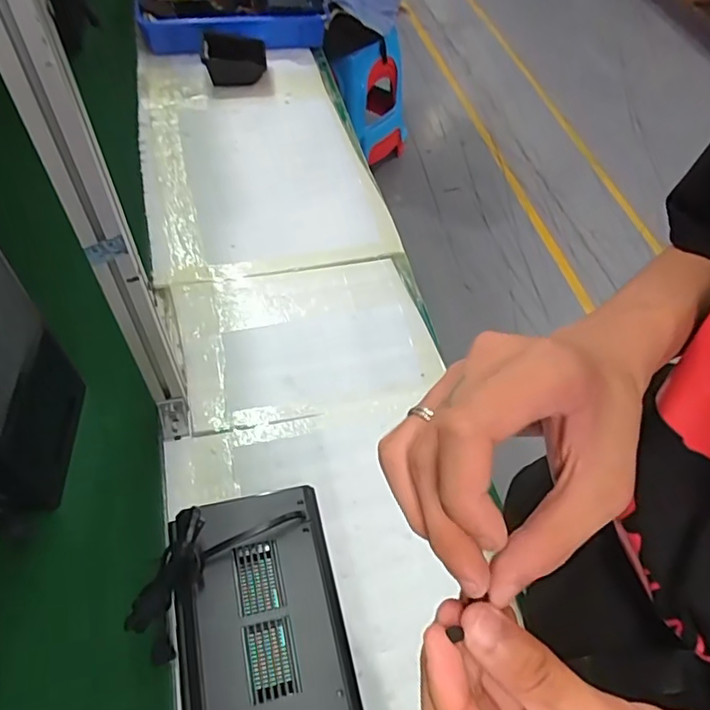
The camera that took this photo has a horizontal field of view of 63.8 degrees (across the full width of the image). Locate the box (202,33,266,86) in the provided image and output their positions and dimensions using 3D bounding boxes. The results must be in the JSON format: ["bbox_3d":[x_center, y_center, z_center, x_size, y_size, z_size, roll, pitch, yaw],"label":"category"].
[{"bbox_3d":[-0.267,-0.659,1.271,0.135,0.060,0.143,-8,57,-8],"label":"box"}]

